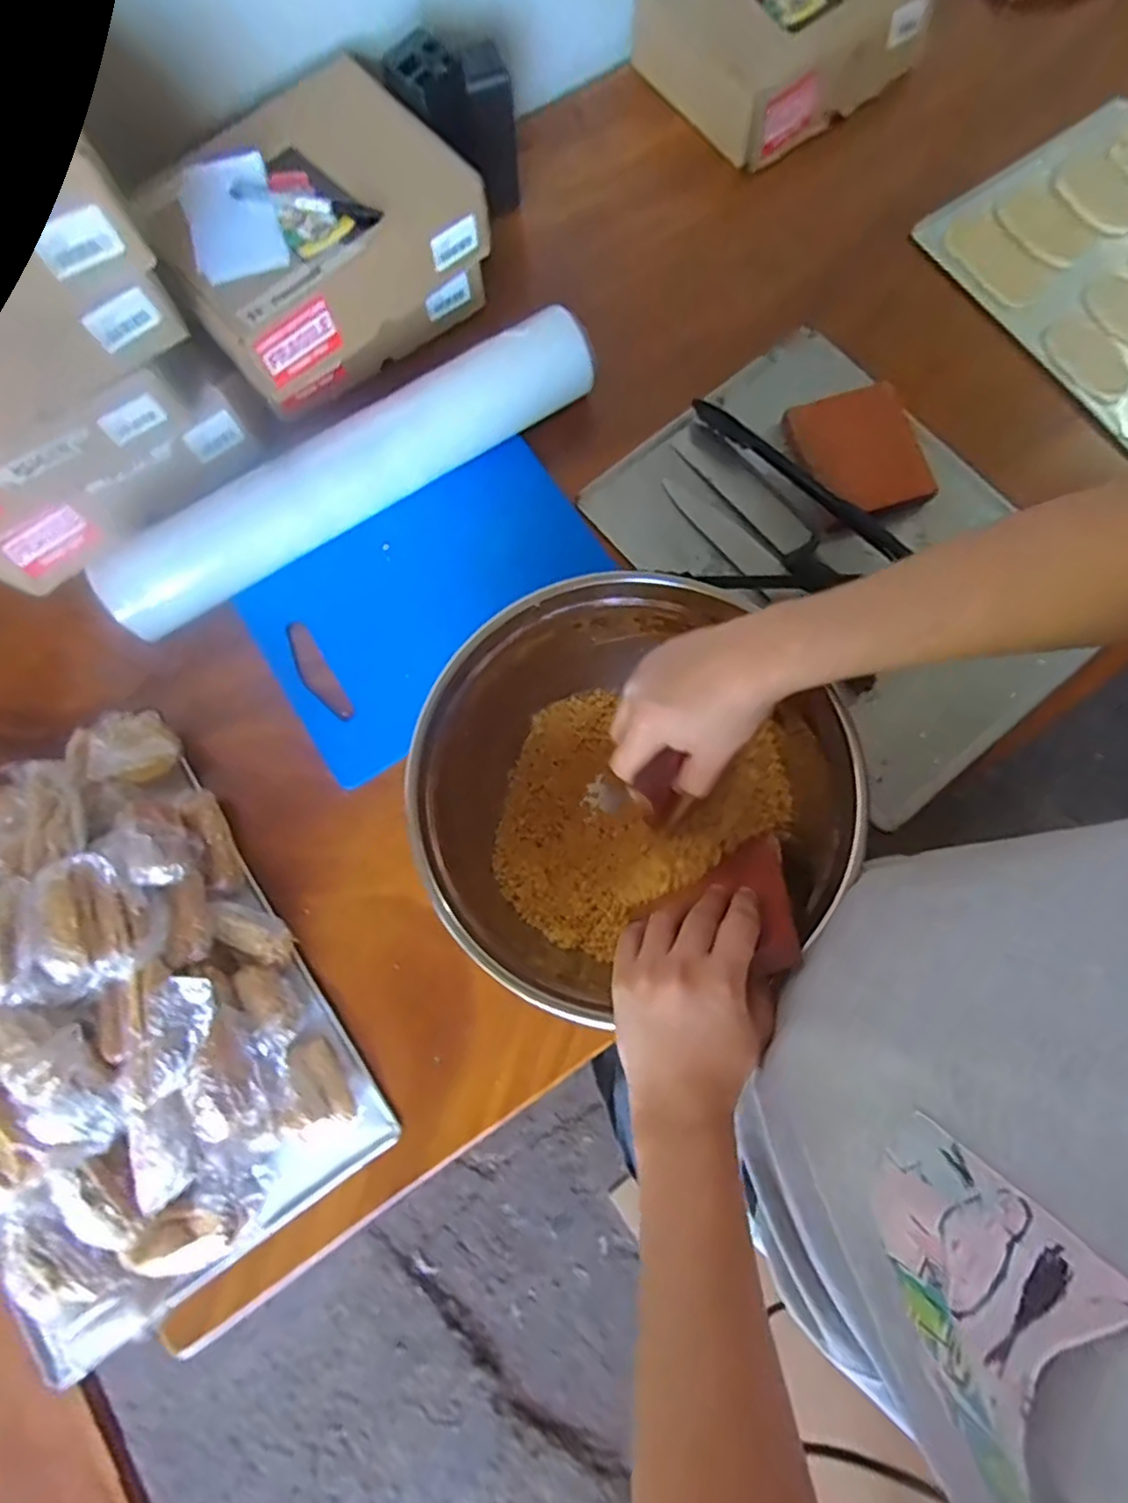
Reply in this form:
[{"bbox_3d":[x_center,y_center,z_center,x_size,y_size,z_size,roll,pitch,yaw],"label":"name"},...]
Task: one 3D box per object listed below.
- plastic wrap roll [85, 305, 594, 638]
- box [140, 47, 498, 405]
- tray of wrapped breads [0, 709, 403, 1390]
[{"bbox_3d":[-0.204,-0.272,0.634,0.498,0.090,0.089,-34,80,-7],"label":"plastic wrap roll"},{"bbox_3d":[-0.235,-0.485,0.638,0.256,0.144,0.201,-41,81,-8],"label":"box"},{"bbox_3d":[-0.383,0.210,0.505,0.297,0.137,0.444,-32,80,-7],"label":"tray of wrapped breads"}]

